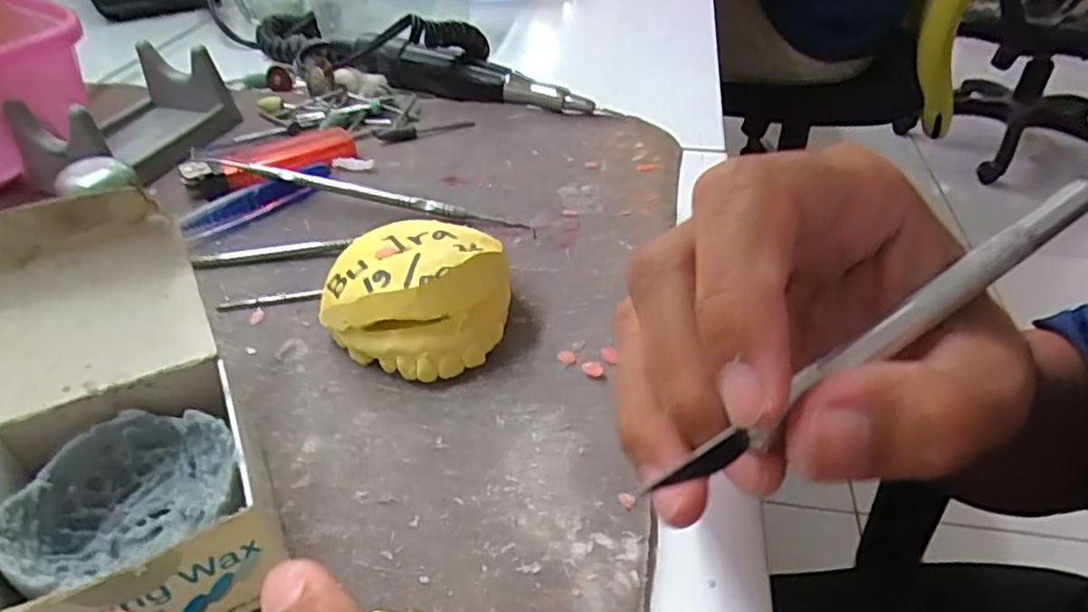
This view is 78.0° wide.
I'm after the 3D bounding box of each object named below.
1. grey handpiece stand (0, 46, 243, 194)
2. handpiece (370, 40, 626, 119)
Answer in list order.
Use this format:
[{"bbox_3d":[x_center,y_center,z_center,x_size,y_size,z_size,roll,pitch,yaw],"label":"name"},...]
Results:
[{"bbox_3d":[-0.211,-0.099,0.338,0.060,0.033,0.096,7,41,8],"label":"grey handpiece stand"},{"bbox_3d":[-0.032,-0.130,0.386,0.146,0.025,0.020,18,43,19],"label":"handpiece"}]

